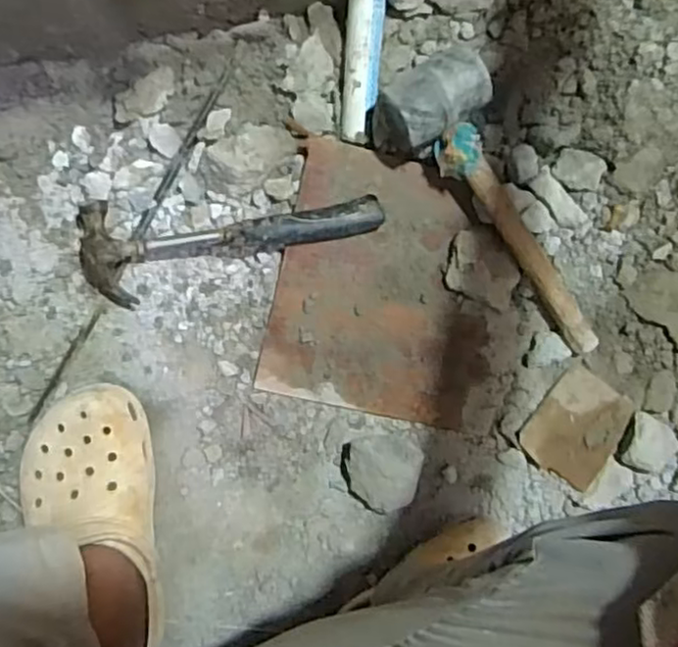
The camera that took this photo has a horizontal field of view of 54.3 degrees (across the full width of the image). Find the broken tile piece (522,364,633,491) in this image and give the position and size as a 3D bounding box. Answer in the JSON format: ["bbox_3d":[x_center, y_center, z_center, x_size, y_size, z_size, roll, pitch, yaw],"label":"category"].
[{"bbox_3d":[0.235,0.102,0.647,0.086,0.006,0.098,34,90,0],"label":"broken tile piece"}]

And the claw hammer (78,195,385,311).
[{"bbox_3d":[-0.095,-0.066,0.600,0.272,0.035,0.092,-2,92,-1],"label":"claw hammer"}]

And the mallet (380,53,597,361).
[{"bbox_3d":[0.141,-0.093,0.592,0.102,0.062,0.300,-31,92,0],"label":"mallet"}]

